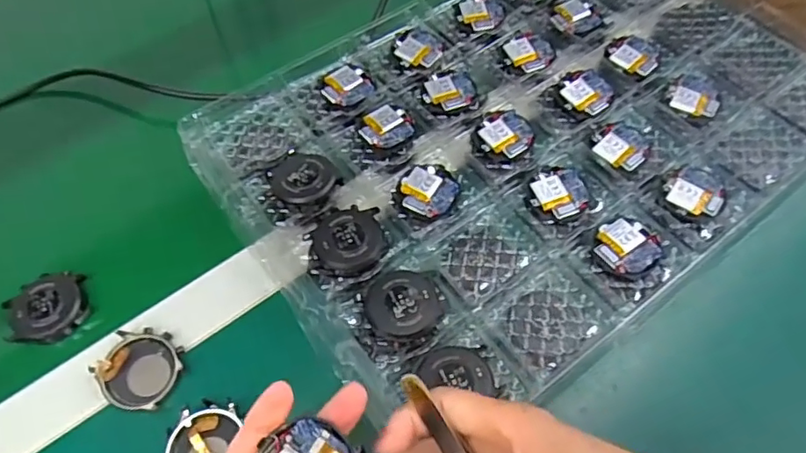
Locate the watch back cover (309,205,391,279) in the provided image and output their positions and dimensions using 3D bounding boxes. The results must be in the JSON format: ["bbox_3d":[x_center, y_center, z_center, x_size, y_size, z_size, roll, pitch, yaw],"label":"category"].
[{"bbox_3d":[-0.035,0.009,0.368,0.048,0.012,0.047,-2,62,1],"label":"watch back cover"}]

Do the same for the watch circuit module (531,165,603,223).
[{"bbox_3d":[0.107,-0.024,0.390,0.045,0.007,0.039,-18,63,-8],"label":"watch circuit module"}]

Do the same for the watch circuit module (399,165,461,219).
[{"bbox_3d":[0.016,-0.023,0.391,0.039,0.008,0.041,34,68,18],"label":"watch circuit module"}]

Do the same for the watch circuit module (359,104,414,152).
[{"bbox_3d":[-0.011,-0.072,0.418,0.036,0.007,0.036,-36,66,-16],"label":"watch circuit module"}]

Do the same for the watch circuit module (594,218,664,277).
[{"bbox_3d":[0.143,0.014,0.366,0.038,0.009,0.038,-38,67,-17],"label":"watch circuit module"}]

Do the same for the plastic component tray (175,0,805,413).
[{"bbox_3d":[0.096,-0.084,0.420,0.429,0.020,0.303,-35,66,-16],"label":"plastic component tray"}]

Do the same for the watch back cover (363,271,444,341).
[{"bbox_3d":[0.002,0.048,0.347,0.048,0.012,0.042,-20,63,-9],"label":"watch back cover"}]

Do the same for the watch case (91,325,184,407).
[{"bbox_3d":[-0.160,0.085,0.345,0.045,0.007,0.045,19,64,12],"label":"watch case"}]

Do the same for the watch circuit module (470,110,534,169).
[{"bbox_3d":[0.072,-0.065,0.413,0.039,0.006,0.049,37,69,19],"label":"watch circuit module"}]

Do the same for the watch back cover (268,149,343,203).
[{"bbox_3d":[-0.070,-0.035,0.390,0.040,0.008,0.046,-36,62,-13],"label":"watch back cover"}]

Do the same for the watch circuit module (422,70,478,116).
[{"bbox_3d":[0.036,-0.104,0.435,0.040,0.006,0.041,2,62,3],"label":"watch circuit module"}]

